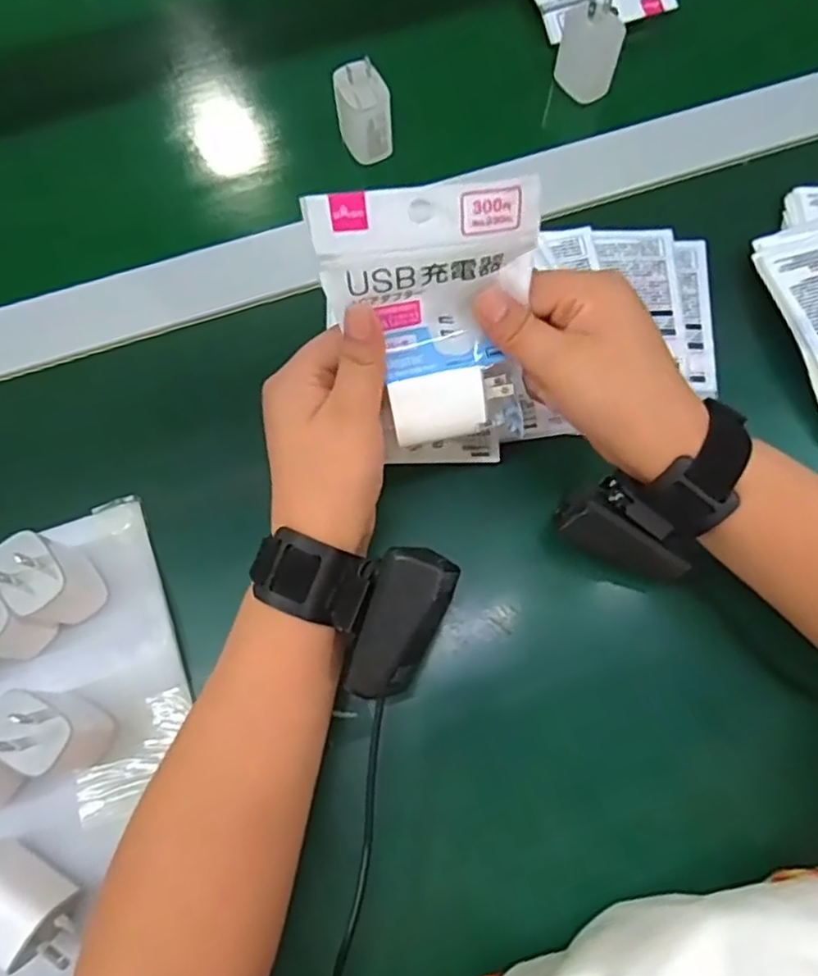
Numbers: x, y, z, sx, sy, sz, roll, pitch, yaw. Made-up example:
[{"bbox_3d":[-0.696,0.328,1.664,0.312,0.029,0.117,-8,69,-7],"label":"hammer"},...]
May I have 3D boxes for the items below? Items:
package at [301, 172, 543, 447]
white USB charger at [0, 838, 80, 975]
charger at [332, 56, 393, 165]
[{"bbox_3d":[0.011,-0.077,0.304,0.092,0.121,0.022,-7,36,1],"label":"package"},{"bbox_3d":[-0.177,0.190,0.299,0.062,0.041,0.029,36,77,12],"label":"white USB charger"},{"bbox_3d":[-0.031,-0.256,0.449,0.035,0.058,0.027,-7,73,-1],"label":"charger"}]

